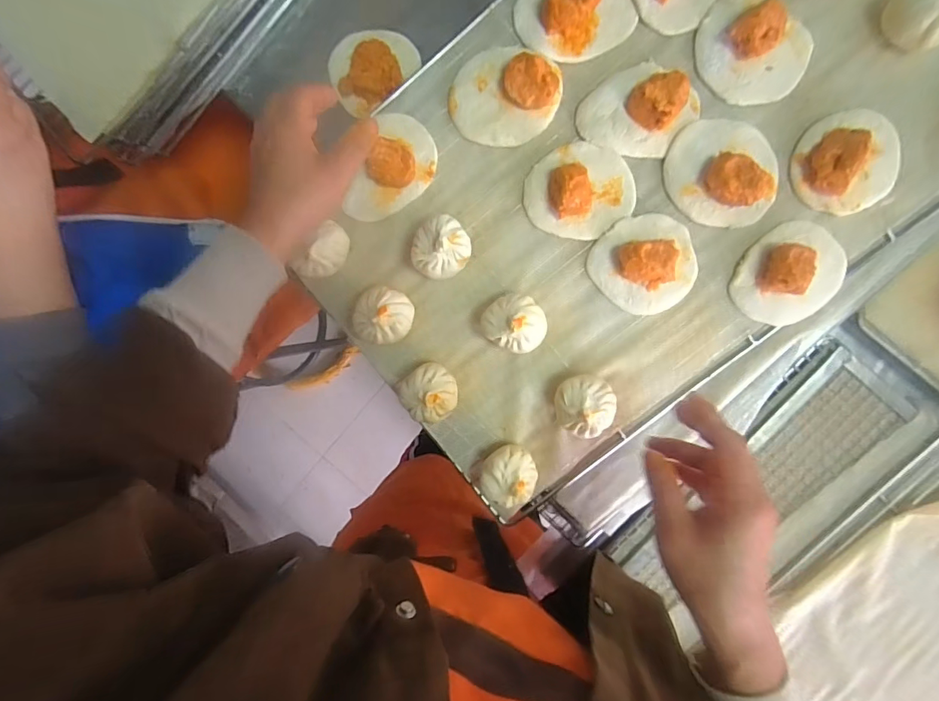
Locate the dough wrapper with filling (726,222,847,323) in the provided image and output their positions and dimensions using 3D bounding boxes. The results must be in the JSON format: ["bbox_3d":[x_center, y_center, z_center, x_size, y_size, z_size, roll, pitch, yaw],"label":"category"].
[{"bbox_3d":[0.284,-0.065,0.410,0.092,0.034,0.081,-42,92,7],"label":"dough wrapper with filling"}]

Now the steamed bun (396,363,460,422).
[{"bbox_3d":[-0.036,0.039,0.441,0.048,0.046,0.051,0,97,4],"label":"steamed bun"}]

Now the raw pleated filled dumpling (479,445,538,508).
[{"bbox_3d":[0.037,0.116,0.446,0.051,0.043,0.050,-11,96,5],"label":"raw pleated filled dumpling"}]

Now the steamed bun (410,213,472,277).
[{"bbox_3d":[-0.025,-0.092,0.421,0.050,0.048,0.052,0,97,4],"label":"steamed bun"}]

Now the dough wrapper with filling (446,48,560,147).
[{"bbox_3d":[0.029,-0.226,0.413,0.092,0.022,0.085,0,97,4],"label":"dough wrapper with filling"}]

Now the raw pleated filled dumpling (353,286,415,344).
[{"bbox_3d":[-0.079,-0.033,0.433,0.051,0.044,0.049,0,97,4],"label":"raw pleated filled dumpling"}]

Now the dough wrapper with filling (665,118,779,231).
[{"bbox_3d":[0.222,-0.154,0.405,0.094,0.026,0.088,-1,97,4],"label":"dough wrapper with filling"}]

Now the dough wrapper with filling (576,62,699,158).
[{"bbox_3d":[0.147,-0.208,0.406,0.081,0.026,0.082,0,97,4],"label":"dough wrapper with filling"}]

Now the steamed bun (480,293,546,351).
[{"bbox_3d":[0.041,-0.025,0.428,0.059,0.046,0.051,25,98,1],"label":"steamed bun"}]

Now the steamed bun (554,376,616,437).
[{"bbox_3d":[0.106,0.049,0.429,0.054,0.047,0.055,-7,96,5],"label":"steamed bun"}]

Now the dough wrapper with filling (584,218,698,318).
[{"bbox_3d":[0.159,-0.077,0.417,0.085,0.025,0.088,0,97,4],"label":"dough wrapper with filling"}]

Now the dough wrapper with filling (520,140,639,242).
[{"bbox_3d":[0.098,-0.142,0.413,0.090,0.029,0.084,0,97,4],"label":"dough wrapper with filling"}]

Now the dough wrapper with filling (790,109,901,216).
[{"bbox_3d":[0.325,-0.161,0.399,0.081,0.029,0.081,-19,95,6],"label":"dough wrapper with filling"}]

